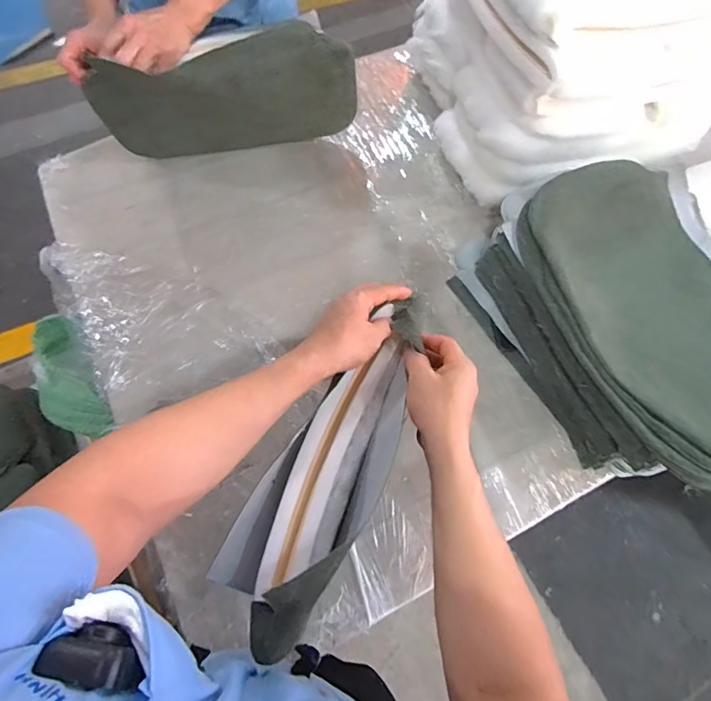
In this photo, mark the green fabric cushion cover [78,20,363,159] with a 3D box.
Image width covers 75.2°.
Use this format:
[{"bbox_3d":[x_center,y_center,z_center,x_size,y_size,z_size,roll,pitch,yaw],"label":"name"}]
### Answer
[{"bbox_3d":[-0.219,-0.439,0.818,0.436,0.247,0.068,-7,68,-6],"label":"green fabric cushion cover"}]

